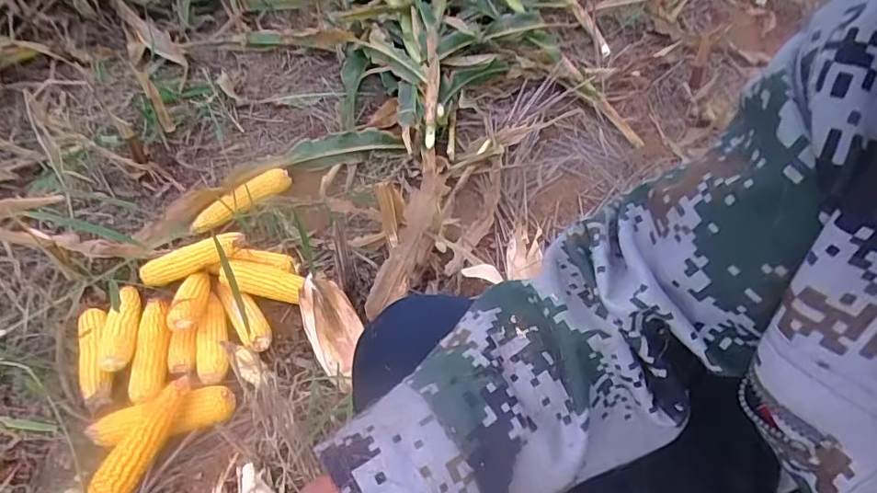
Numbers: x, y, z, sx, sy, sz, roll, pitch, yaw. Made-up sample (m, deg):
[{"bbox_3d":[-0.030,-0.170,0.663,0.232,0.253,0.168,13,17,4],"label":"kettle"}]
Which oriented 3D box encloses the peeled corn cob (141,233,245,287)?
[{"bbox_3d":[-0.473,0.021,1.026,0.224,0.057,0.049,-20,45,18],"label":"peeled corn cob"}]

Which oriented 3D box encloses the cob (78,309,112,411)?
[{"bbox_3d":[-0.587,0.184,0.921,0.063,0.047,0.198,-22,51,-16],"label":"cob"}]

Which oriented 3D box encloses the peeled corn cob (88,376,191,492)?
[{"bbox_3d":[-0.431,0.281,0.788,0.048,0.039,0.194,21,68,21],"label":"peeled corn cob"}]

